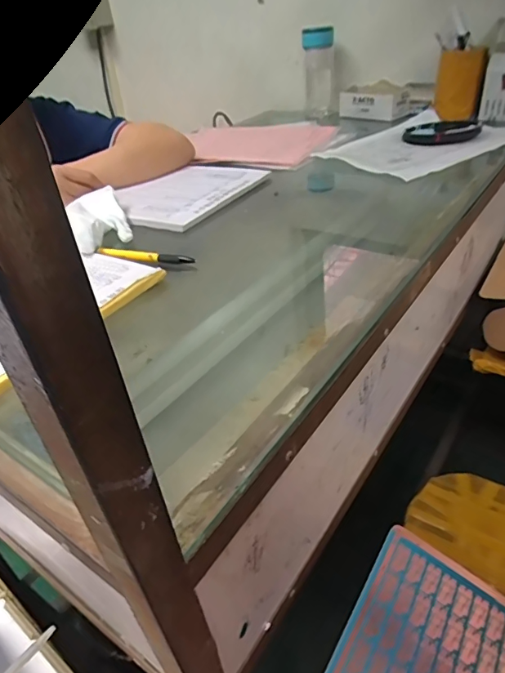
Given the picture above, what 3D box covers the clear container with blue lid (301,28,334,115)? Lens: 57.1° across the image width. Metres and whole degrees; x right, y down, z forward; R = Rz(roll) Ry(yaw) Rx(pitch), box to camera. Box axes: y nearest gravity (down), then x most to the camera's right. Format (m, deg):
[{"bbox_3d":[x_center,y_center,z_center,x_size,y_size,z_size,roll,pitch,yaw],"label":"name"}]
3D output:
[{"bbox_3d":[0.143,-0.576,1.008,0.062,0.157,0.066,-3,36,5],"label":"clear container with blue lid"}]

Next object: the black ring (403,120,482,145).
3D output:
[{"bbox_3d":[0.315,-0.350,0.794,0.129,0.017,0.107,-22,38,-20],"label":"black ring"}]

